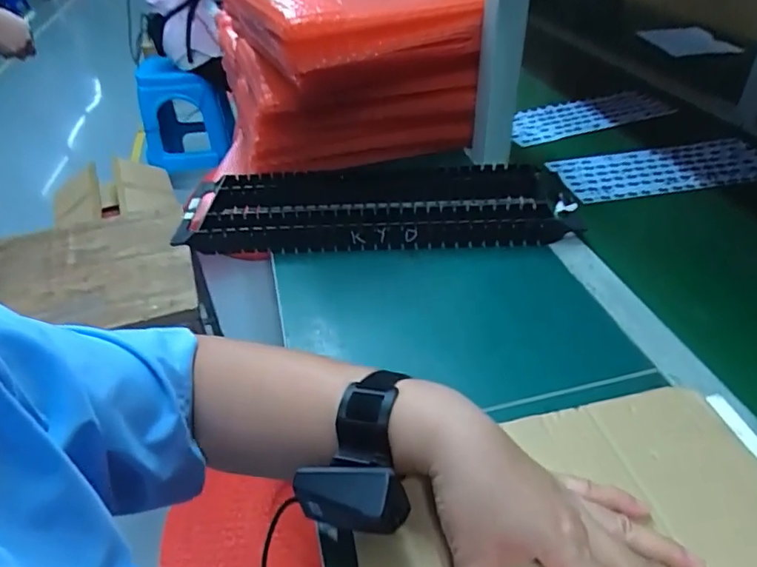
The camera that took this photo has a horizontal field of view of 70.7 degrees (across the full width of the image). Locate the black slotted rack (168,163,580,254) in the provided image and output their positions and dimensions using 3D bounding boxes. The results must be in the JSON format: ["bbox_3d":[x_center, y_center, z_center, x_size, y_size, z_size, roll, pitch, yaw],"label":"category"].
[{"bbox_3d":[-0.003,-0.094,0.651,0.464,0.036,0.153,-3,38,1],"label":"black slotted rack"}]

